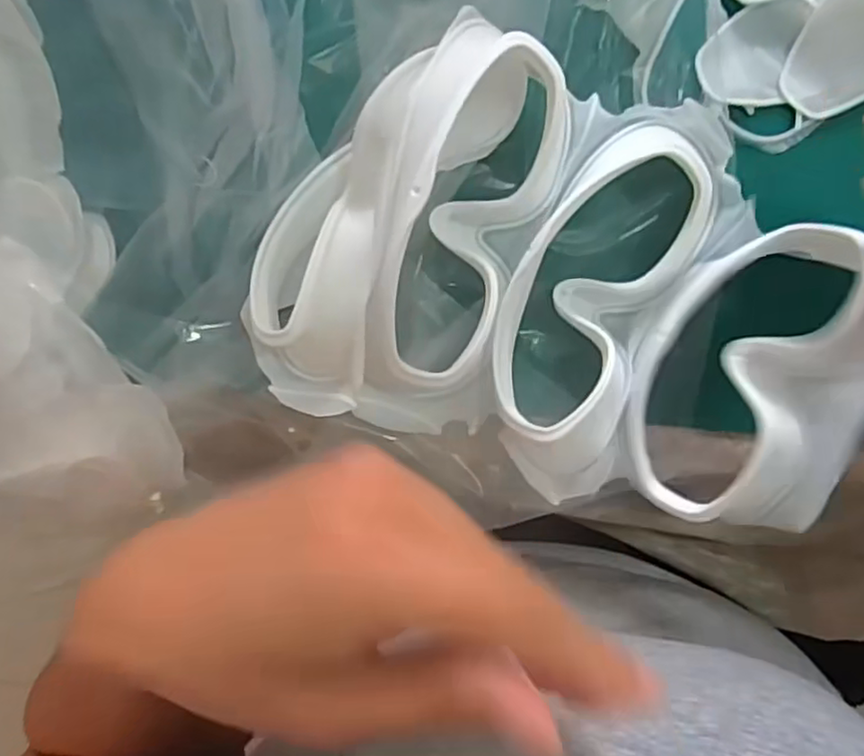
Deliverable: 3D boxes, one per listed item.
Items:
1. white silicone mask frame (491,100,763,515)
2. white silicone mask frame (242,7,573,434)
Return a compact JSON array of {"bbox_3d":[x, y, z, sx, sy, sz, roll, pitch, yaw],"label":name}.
[{"bbox_3d":[0.074,-0.033,0.275,0.083,0.036,0.167,20,98,4],"label":"white silicone mask frame"},{"bbox_3d":[-0.012,-0.055,0.253,0.101,0.060,0.151,19,98,5],"label":"white silicone mask frame"}]

